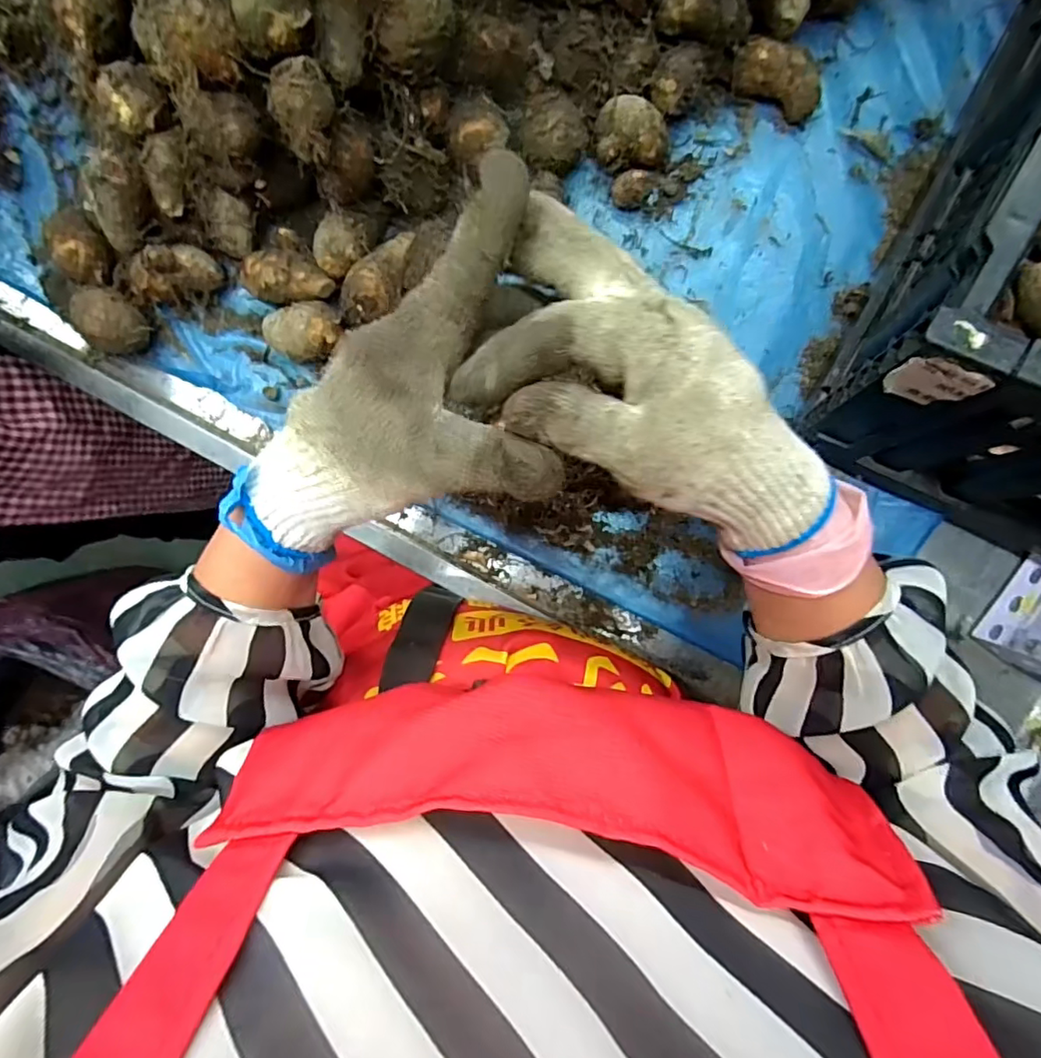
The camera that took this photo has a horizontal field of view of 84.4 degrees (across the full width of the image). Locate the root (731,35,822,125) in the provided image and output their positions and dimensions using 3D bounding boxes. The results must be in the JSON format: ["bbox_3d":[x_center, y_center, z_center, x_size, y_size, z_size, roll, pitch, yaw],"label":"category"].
[{"bbox_3d":[0.184,-0.320,0.410,0.066,0.030,0.028,24,93,2],"label":"root"}]

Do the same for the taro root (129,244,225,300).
[{"bbox_3d":[-0.264,-0.197,0.439,0.057,0.047,0.032,-13,92,4],"label":"taro root"}]

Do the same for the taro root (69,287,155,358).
[{"bbox_3d":[-0.316,-0.159,0.447,0.056,0.045,0.045,23,93,2],"label":"taro root"}]

